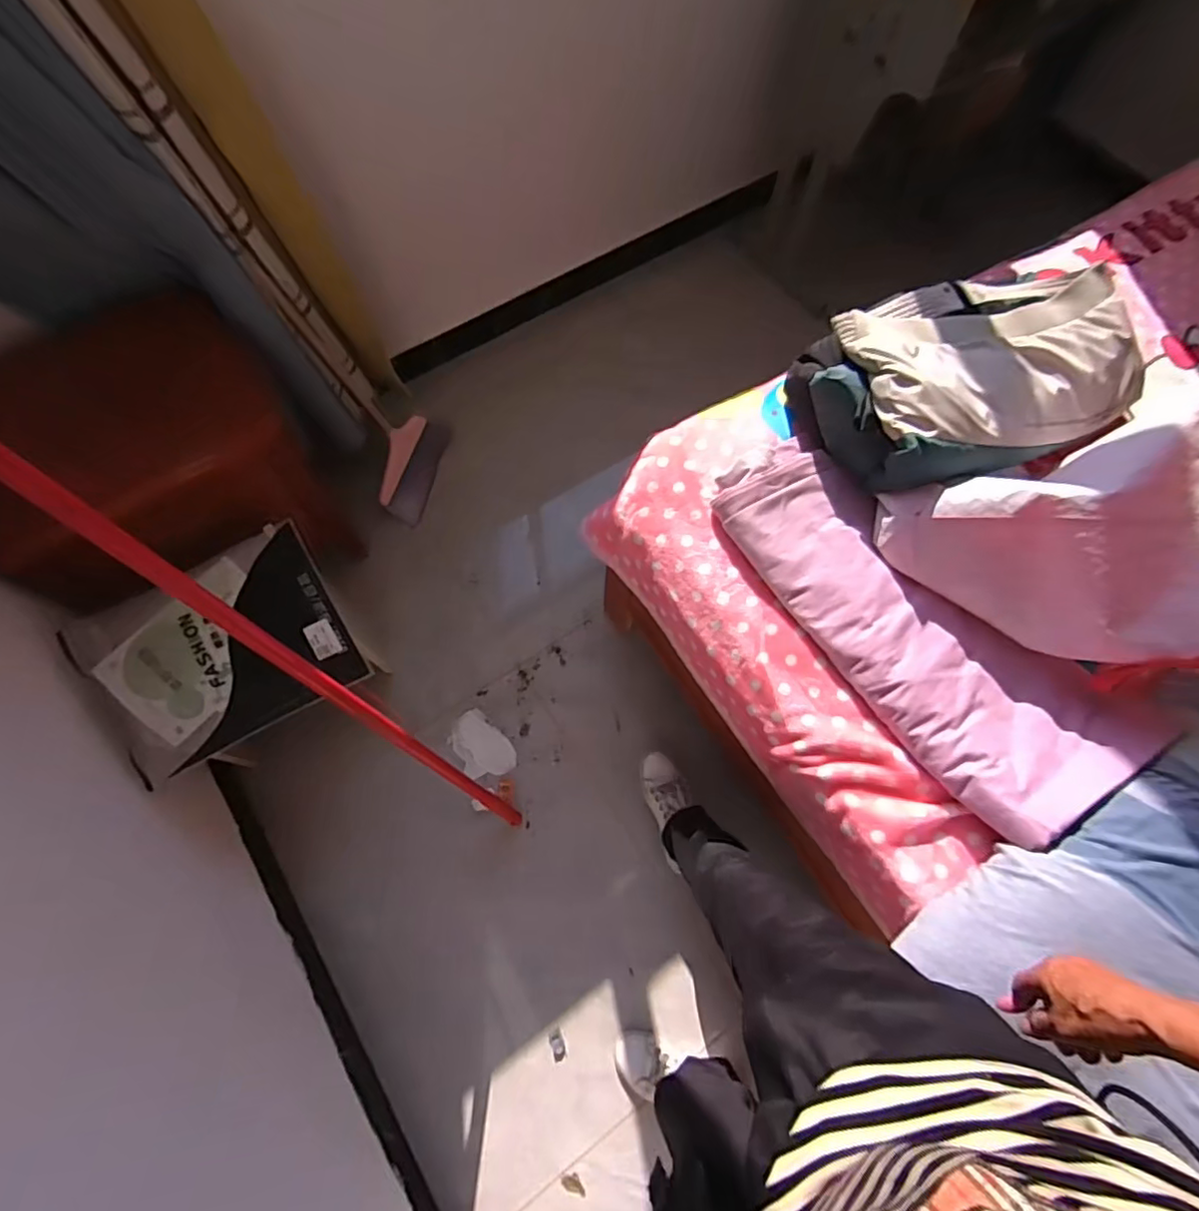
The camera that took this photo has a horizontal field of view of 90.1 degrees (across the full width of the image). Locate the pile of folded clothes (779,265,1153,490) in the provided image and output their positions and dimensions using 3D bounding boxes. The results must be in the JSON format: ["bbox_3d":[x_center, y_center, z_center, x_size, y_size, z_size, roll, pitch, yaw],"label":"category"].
[{"bbox_3d":[0.545,-0.341,0.875,0.479,0.147,0.288,-21,70,-9],"label":"pile of folded clothes"}]

